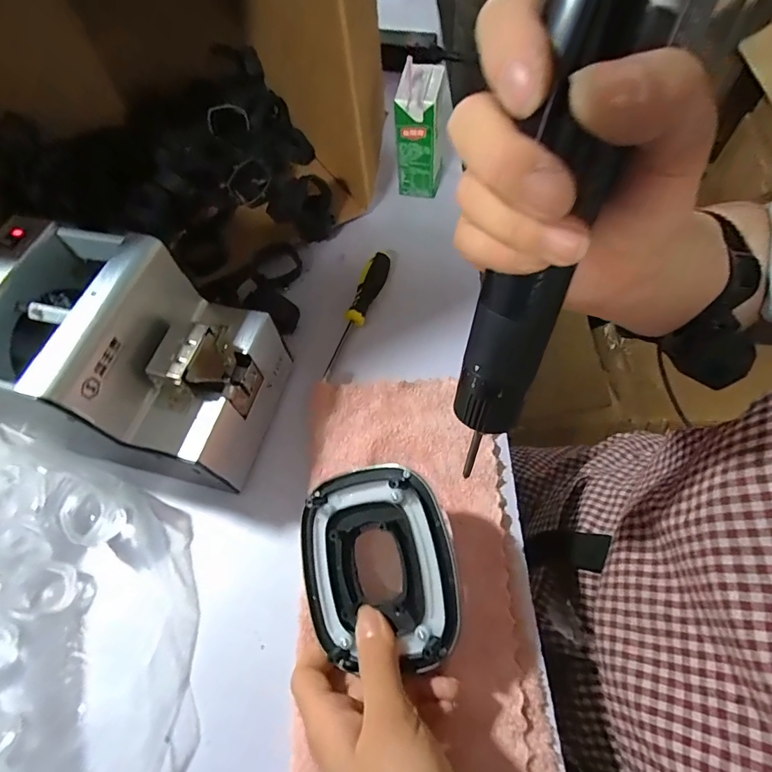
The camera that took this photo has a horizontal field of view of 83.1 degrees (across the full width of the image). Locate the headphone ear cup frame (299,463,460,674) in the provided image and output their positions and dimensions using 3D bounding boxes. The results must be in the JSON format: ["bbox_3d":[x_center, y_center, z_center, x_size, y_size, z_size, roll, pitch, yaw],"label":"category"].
[{"bbox_3d":[-0.007,0.110,0.271,0.097,0.020,0.111,-18,73,18],"label":"headphone ear cup frame"}]

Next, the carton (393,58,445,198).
[{"bbox_3d":[0.034,-0.271,0.460,0.051,0.113,0.068,2,63,0],"label":"carton"}]

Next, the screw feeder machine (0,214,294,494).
[{"bbox_3d":[-0.181,-0.015,0.319,0.182,0.138,0.138,14,64,12],"label":"screw feeder machine"}]

